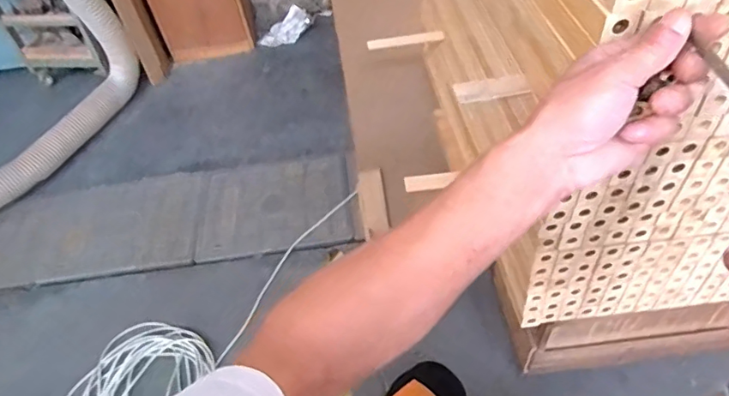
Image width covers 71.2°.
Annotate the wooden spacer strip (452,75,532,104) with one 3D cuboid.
[{"bbox_3d":[0.125,-0.108,0.502,0.069,0.007,0.025,-11,69,3],"label":"wooden spacer strip"}]

